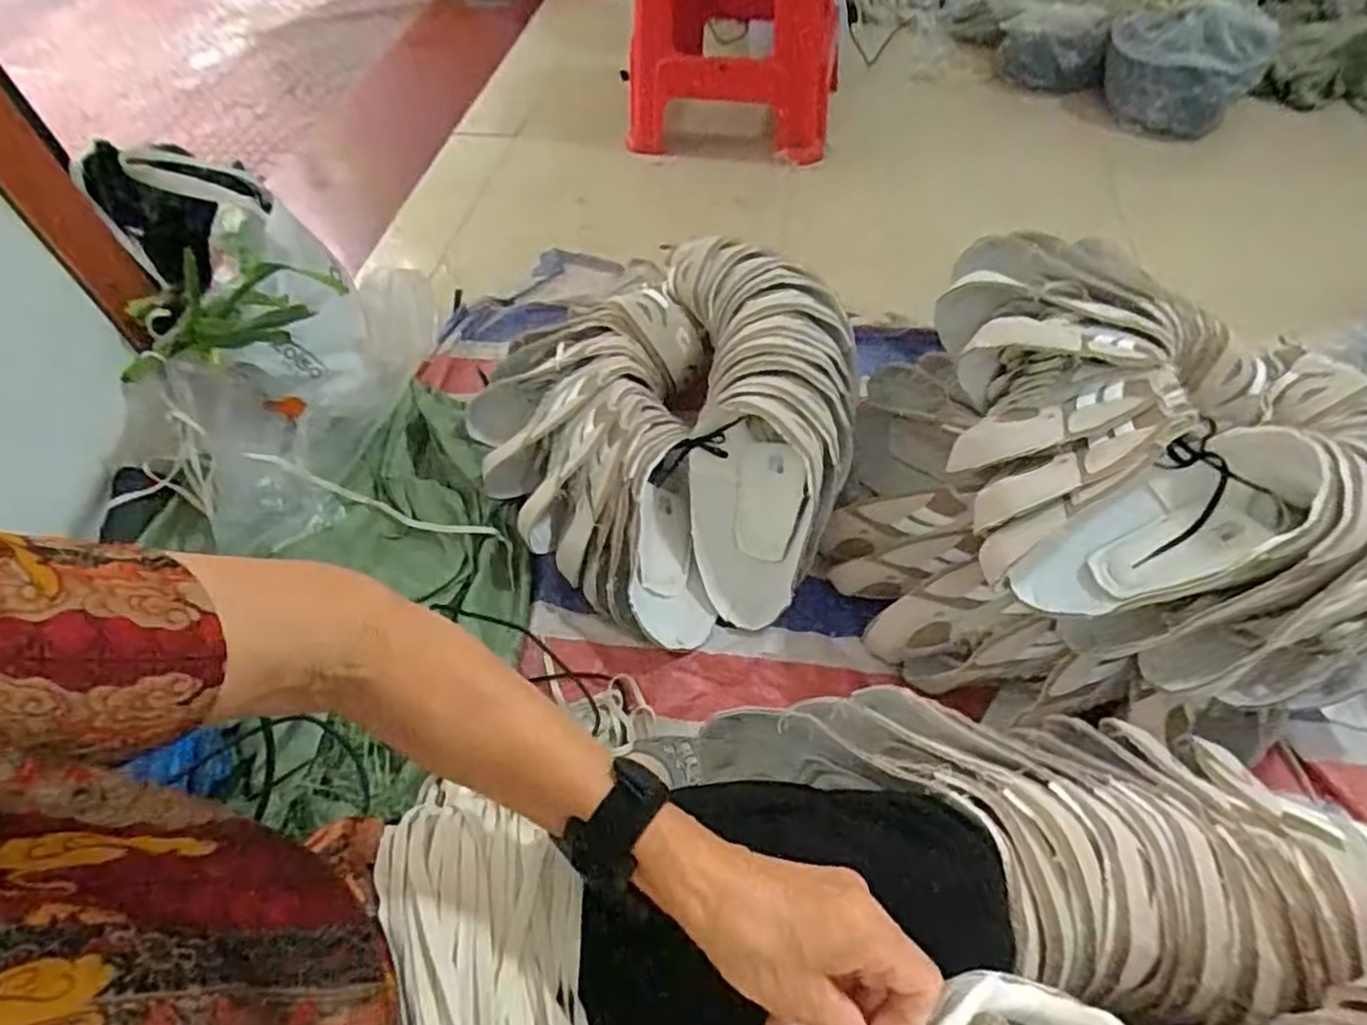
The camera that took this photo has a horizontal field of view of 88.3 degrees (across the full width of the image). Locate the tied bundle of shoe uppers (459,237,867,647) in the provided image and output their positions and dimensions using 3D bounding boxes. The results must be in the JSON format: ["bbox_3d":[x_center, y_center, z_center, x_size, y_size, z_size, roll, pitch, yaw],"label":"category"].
[{"bbox_3d":[-0.006,-0.110,0.867,0.451,0.185,0.438,-2,54,2],"label":"tied bundle of shoe uppers"}]

